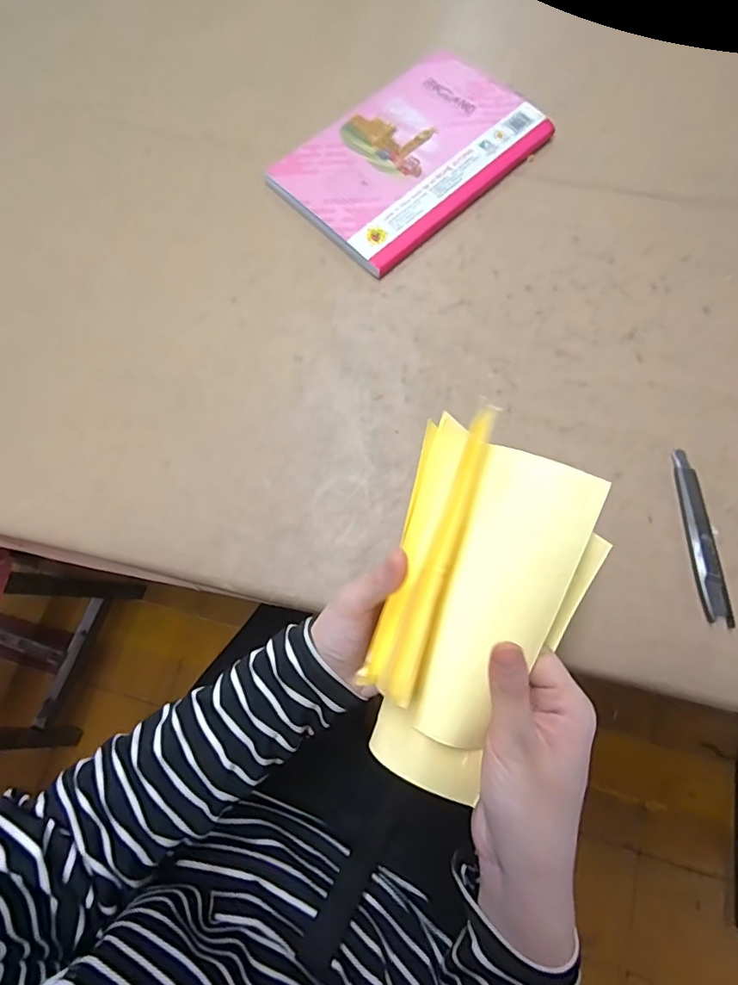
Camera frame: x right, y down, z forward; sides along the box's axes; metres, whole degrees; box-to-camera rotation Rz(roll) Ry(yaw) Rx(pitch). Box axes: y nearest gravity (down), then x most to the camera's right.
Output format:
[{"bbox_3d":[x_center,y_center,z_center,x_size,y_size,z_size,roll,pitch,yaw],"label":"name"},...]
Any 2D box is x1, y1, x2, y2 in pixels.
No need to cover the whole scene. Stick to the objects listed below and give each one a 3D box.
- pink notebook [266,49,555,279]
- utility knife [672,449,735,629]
[{"bbox_3d":[0.041,-0.345,0.519,0.250,0.014,0.171,-43,78,-9],"label":"pink notebook"},{"bbox_3d":[0.264,0.033,0.405,0.022,0.011,0.138,-1,75,2],"label":"utility knife"}]

